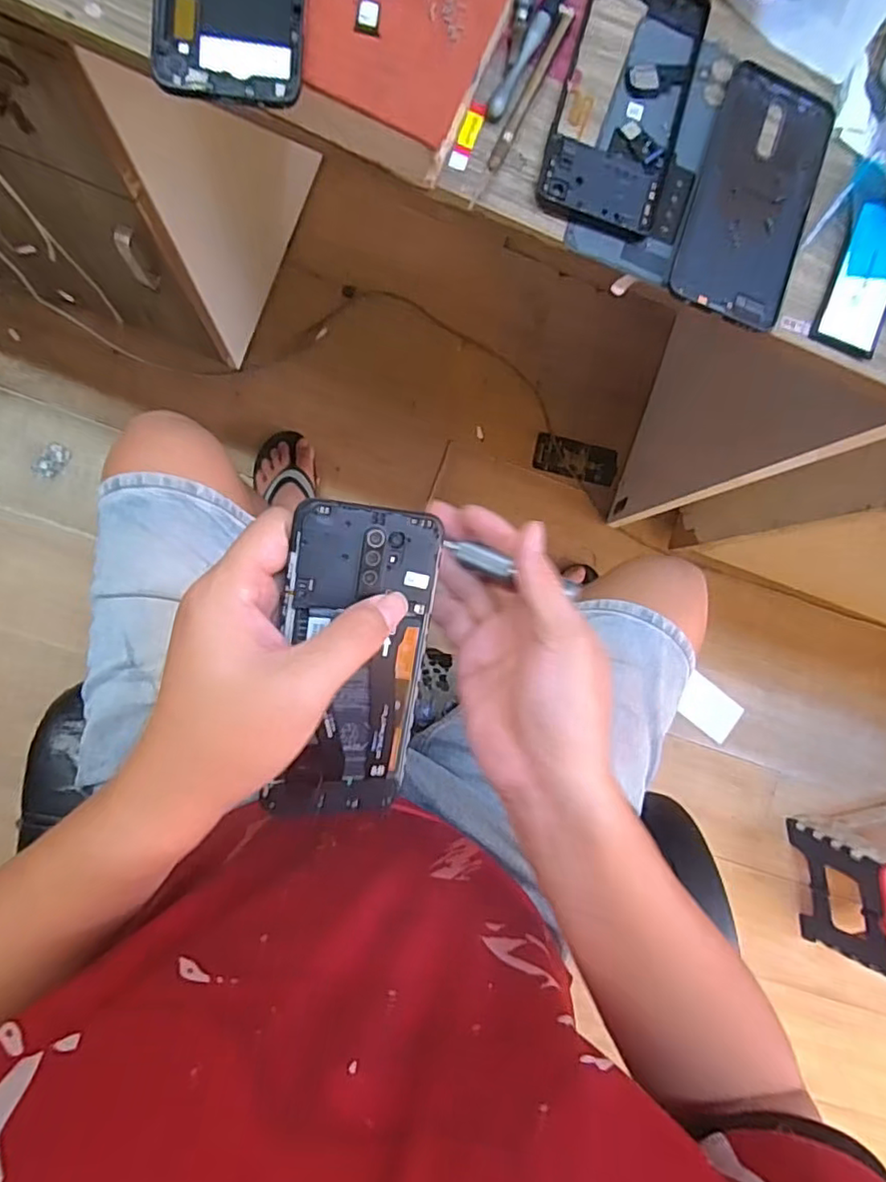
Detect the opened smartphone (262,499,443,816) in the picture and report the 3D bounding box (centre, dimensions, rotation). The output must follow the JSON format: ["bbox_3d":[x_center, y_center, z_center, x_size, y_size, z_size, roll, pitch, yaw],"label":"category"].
[{"bbox_3d":[-0.044,0.038,0.305,0.071,0.007,0.158,4,102,-26],"label":"opened smartphone"}]

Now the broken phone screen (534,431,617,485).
[{"bbox_3d":[0.250,-0.248,1.158,0.157,0.008,0.068,12,87,-7],"label":"broken phone screen"}]

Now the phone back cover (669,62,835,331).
[{"bbox_3d":[0.198,-0.252,0.392,0.074,0.005,0.161,18,86,-6],"label":"phone back cover"}]

